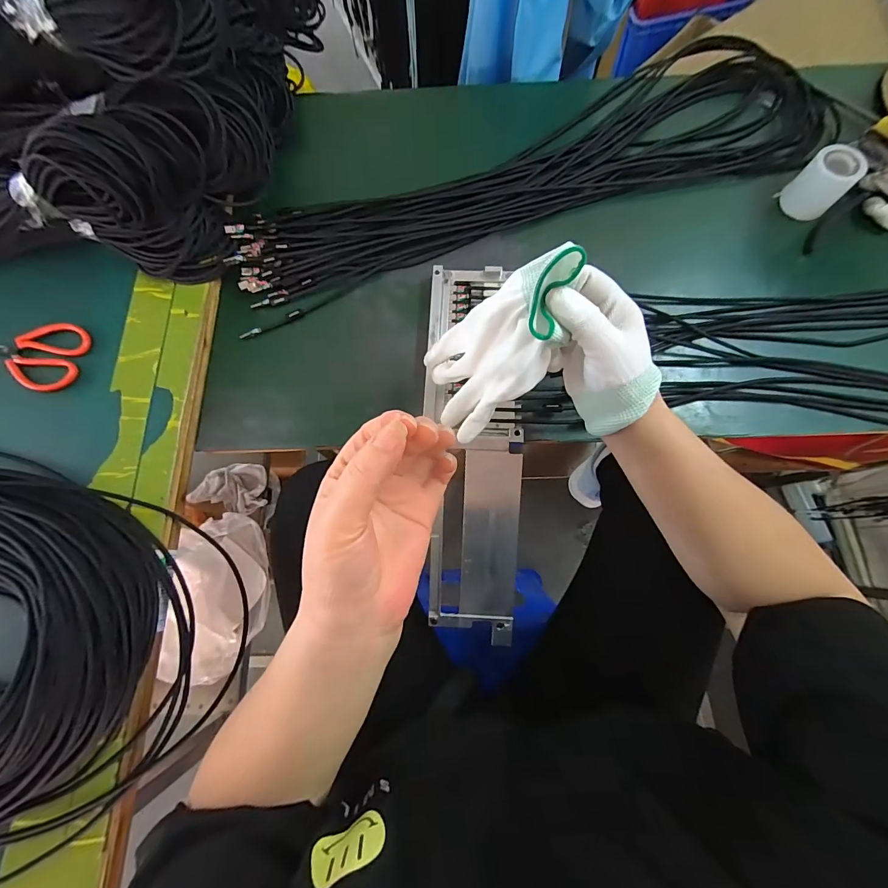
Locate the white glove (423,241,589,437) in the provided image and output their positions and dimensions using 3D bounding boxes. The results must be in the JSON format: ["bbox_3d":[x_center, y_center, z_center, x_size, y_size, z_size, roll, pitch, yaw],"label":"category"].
[{"bbox_3d":[0.049,-0.071,0.302,0.039,0.163,0.089,-10,76,-41],"label":"white glove"}]

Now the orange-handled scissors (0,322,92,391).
[{"bbox_3d":[-0.431,-0.098,0.400,0.108,0.014,0.075,16,78,5],"label":"orange-handled scissors"}]

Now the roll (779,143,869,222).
[{"bbox_3d":[0.419,-0.288,0.428,0.054,0.049,0.050,-1,74,2],"label":"roll"}]

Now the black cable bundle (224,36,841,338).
[{"bbox_3d":[0.115,-0.329,0.462,0.738,0.023,0.183,-22,74,-4],"label":"black cable bundle"}]

